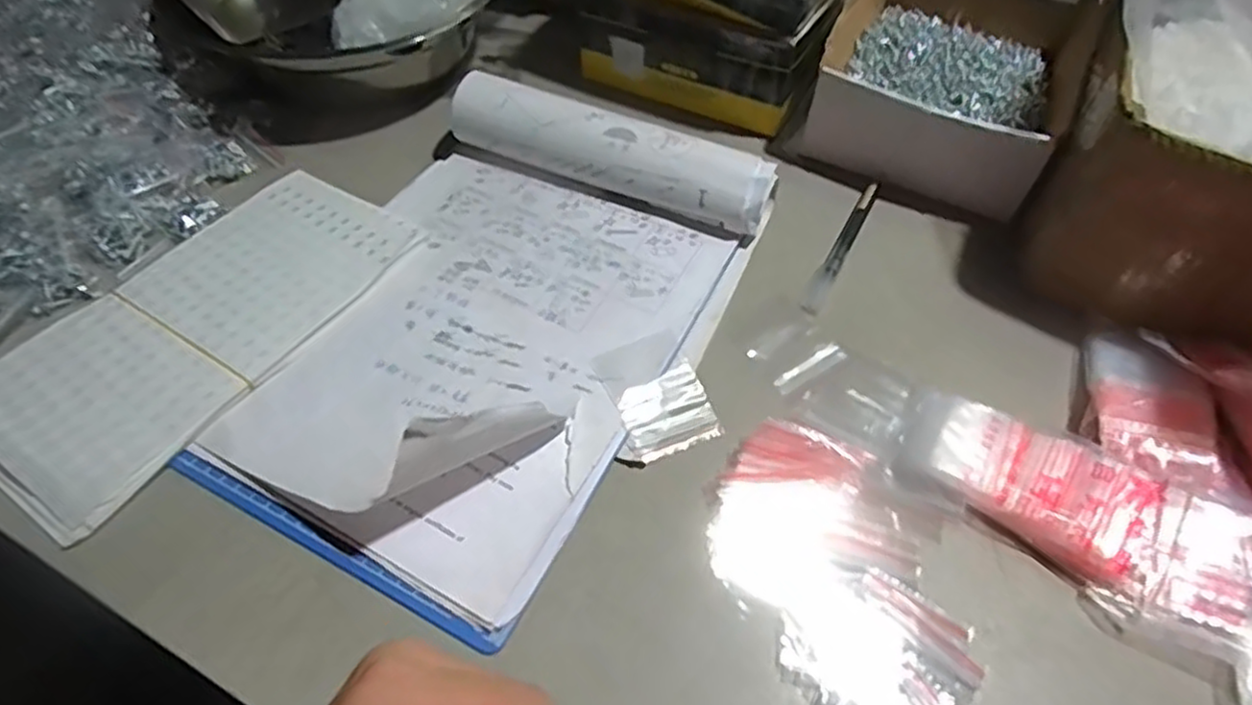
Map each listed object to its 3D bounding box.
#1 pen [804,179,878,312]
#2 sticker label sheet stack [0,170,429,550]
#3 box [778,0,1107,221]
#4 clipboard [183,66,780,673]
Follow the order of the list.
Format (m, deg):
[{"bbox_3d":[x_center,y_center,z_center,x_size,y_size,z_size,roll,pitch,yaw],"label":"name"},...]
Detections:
[{"bbox_3d":[0.142,-0.071,0.465,0.013,0.007,0.127,24,57,16],"label":"pen"},{"bbox_3d":[-0.245,-0.020,0.408,0.130,0.010,0.242,29,58,19],"label":"sticker label sheet stack"},{"bbox_3d":[0.248,-0.228,0.555,0.166,0.066,0.255,24,56,16],"label":"box"},{"bbox_3d":[-0.073,-0.040,0.387,0.226,0.074,0.314,22,56,15],"label":"clipboard"}]

